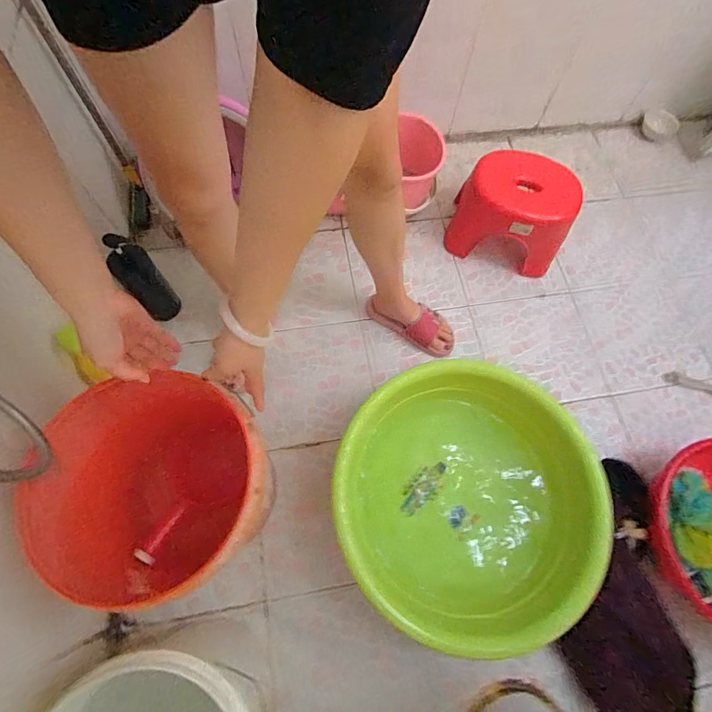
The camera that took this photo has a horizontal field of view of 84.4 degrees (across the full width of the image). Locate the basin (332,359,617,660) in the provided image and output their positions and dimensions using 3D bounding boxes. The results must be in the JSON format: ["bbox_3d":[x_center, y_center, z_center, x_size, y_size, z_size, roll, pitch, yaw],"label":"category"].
[{"bbox_3d":[0.205,0.288,0.788,0.481,0.204,0.452,-3,68,-2],"label":"basin"}]

